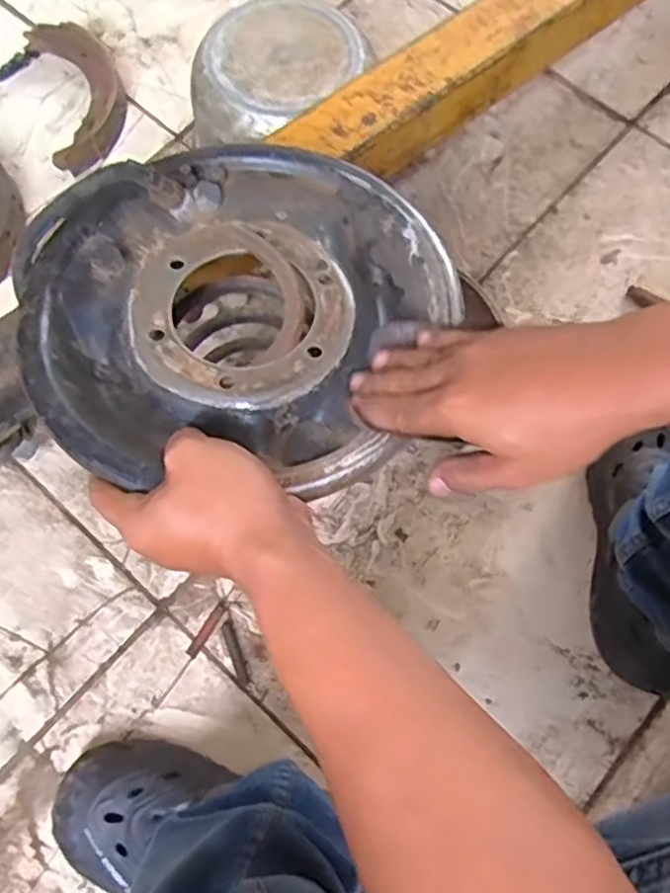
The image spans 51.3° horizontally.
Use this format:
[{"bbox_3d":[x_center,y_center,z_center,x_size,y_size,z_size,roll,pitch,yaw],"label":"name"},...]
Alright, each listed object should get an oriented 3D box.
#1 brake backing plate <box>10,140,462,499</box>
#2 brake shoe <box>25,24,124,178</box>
[{"bbox_3d":[-0.061,-0.093,0.436,0.258,0.048,0.245,1,73,-2],"label":"brake backing plate"},{"bbox_3d":[-0.313,-0.437,0.865,0.098,0.033,0.213,-15,74,-7],"label":"brake shoe"}]

